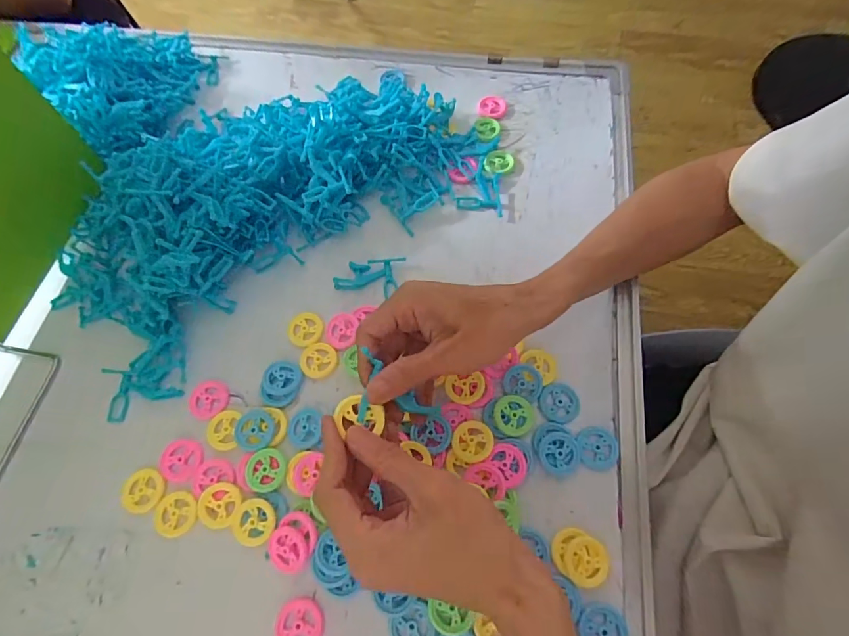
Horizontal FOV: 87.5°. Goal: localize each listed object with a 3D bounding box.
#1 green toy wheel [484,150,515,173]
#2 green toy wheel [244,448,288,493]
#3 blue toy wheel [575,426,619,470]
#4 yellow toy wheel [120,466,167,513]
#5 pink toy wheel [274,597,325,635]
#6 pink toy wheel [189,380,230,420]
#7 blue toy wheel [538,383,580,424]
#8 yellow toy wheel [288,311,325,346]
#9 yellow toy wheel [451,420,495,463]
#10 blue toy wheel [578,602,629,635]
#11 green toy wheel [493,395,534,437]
[{"bbox_3d":[0.074,-0.153,0.435,0.026,0.004,0.027,-1,66,1],"label":"green toy wheel"},{"bbox_3d":[-0.113,0.109,0.317,0.028,0.005,0.030,-4,66,0],"label":"green toy wheel"},{"bbox_3d":[0.125,0.093,0.320,0.030,0.004,0.029,-1,66,1],"label":"blue toy wheel"},{"bbox_3d":[-0.202,0.124,0.318,0.031,0.004,0.030,2,66,2],"label":"yellow toy wheel"},{"bbox_3d":[-0.080,0.195,0.281,0.030,0.007,0.029,-1,66,1],"label":"pink toy wheel"},{"bbox_3d":[-0.168,0.063,0.344,0.029,0.004,0.029,-1,66,1],"label":"pink toy wheel"},{"bbox_3d":[0.102,0.065,0.336,0.030,0.004,0.030,1,66,2],"label":"blue toy wheel"},{"bbox_3d":[-0.099,0.010,0.369,0.029,0.006,0.030,-1,66,1],"label":"yellow toy wheel"},{"bbox_3d":[0.035,0.089,0.320,0.028,0.007,0.029,-1,66,1],"label":"yellow toy wheel"},{"bbox_3d":[0.112,0.195,0.276,0.029,0.004,0.028,11,67,6],"label":"blue toy wheel"},{"bbox_3d":[0.066,0.072,0.328,0.029,0.004,0.029,-1,66,1],"label":"green toy wheel"}]

